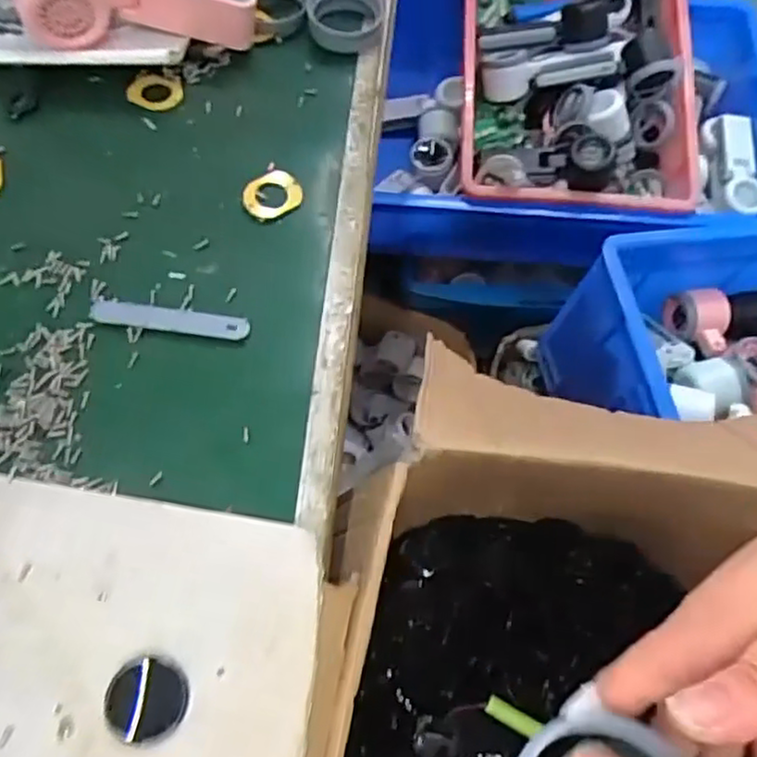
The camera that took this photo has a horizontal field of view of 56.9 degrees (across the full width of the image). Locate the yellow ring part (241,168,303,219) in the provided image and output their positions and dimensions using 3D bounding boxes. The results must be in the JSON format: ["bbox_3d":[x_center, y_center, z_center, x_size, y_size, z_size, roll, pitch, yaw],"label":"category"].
[{"bbox_3d":[-0.072,-0.126,0.476,0.040,0.005,0.032,-35,72,-17],"label":"yellow ring part"}]

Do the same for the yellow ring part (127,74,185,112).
[{"bbox_3d":[-0.164,-0.209,0.512,0.039,0.010,0.029,-17,67,-11],"label":"yellow ring part"}]

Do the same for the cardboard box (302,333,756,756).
[{"bbox_3d":[0.125,0.266,0.449,0.328,0.237,0.397,4,65,-1],"label":"cardboard box"}]

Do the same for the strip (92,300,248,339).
[{"bbox_3d":[-0.129,-0.036,0.431,0.097,0.005,0.016,7,65,0],"label":"strip"}]

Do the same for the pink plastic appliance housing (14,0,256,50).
[{"bbox_3d":[-0.172,-0.269,0.499,0.163,0.055,0.047,-3,65,-20],"label":"pink plastic appliance housing"}]

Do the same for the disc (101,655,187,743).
[{"bbox_3d":[-0.112,0.154,0.336,0.037,0.008,0.035,1,65,-3],"label":"disc"}]

